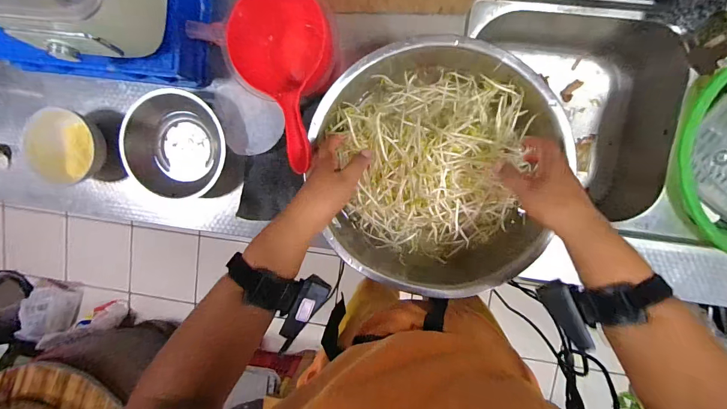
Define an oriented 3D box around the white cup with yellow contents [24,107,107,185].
[{"bbox_3d":[-0.538,-0.100,0.637,0.135,0.051,0.132,4,98,5],"label":"white cup with yellow contents"}]

